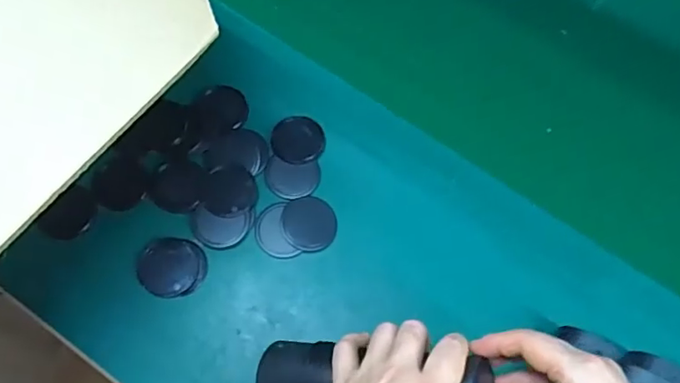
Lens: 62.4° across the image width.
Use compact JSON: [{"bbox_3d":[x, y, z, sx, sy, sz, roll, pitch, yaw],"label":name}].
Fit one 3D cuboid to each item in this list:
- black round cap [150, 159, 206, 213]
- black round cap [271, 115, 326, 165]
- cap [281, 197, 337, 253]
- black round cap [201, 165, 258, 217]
[{"bbox_3d":[-0.151,-0.005,0.522,0.048,0.006,0.051,1,70,-2],"label":"black round cap"},{"bbox_3d":[-0.039,-0.049,0.544,0.053,0.013,0.046,-19,89,-16],"label":"black round cap"},{"bbox_3d":[-0.029,0.030,0.517,0.049,0.006,0.049,1,70,-2],"label":"cap"},{"bbox_3d":[-0.102,-0.001,0.520,0.049,0.005,0.049,1,70,-2],"label":"black round cap"}]

